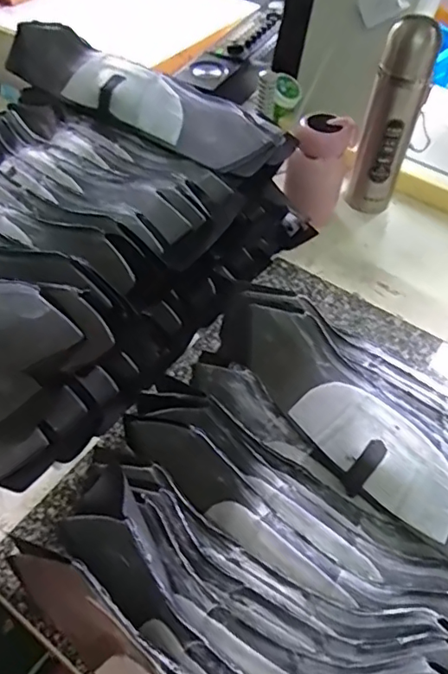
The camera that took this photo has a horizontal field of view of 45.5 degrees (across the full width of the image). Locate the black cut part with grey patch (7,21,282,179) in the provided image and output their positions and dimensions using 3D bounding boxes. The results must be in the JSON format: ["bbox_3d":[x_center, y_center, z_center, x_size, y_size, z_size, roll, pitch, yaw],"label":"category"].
[{"bbox_3d":[-0.102,-0.264,0.581,0.334,0.063,0.102,25,55,16],"label":"black cut part with grey patch"}]

